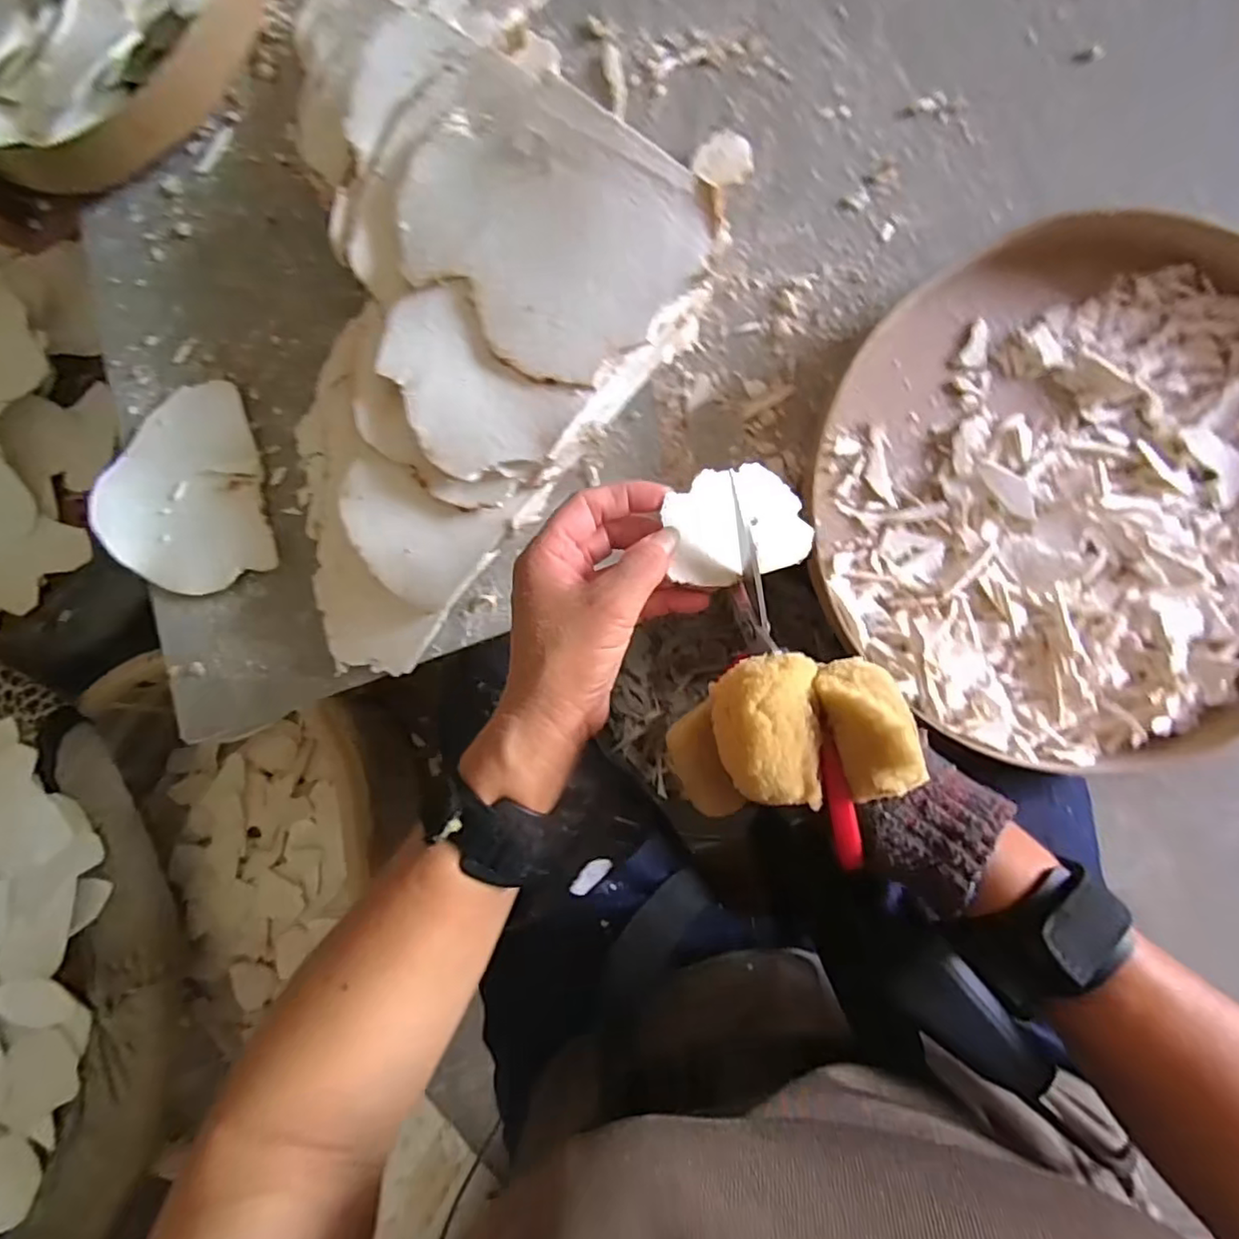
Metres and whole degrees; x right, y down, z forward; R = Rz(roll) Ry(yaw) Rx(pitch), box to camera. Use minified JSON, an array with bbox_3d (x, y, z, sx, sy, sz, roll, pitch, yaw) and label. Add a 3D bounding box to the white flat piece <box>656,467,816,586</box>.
[{"bbox_3d":[0.058,-0.047,0.317,0.067,0.013,0.054,-15,84,7],"label":"white flat piece"}]

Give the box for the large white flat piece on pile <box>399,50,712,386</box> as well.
[{"bbox_3d":[-0.047,-0.218,0.348,0.179,0.017,0.124,42,93,12],"label":"large white flat piece on pile"}]

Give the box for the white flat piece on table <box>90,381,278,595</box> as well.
[{"bbox_3d":[-0.319,-0.090,0.464,0.128,0.015,0.146,-15,84,7],"label":"white flat piece on table"}]

